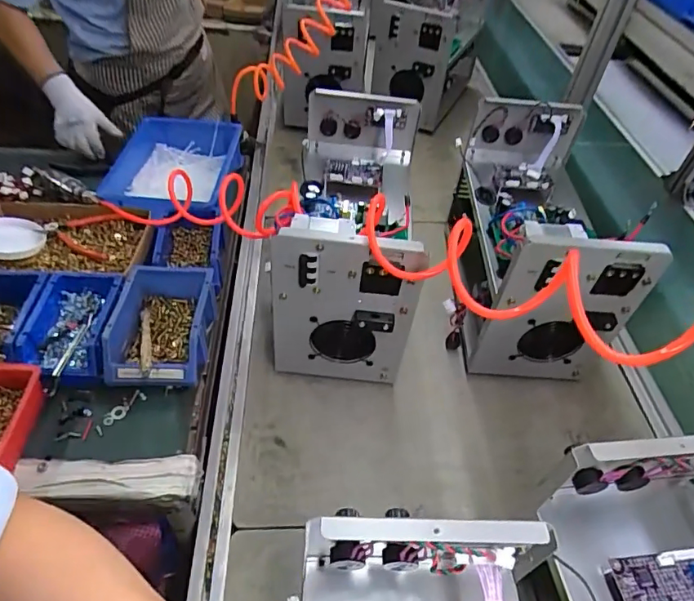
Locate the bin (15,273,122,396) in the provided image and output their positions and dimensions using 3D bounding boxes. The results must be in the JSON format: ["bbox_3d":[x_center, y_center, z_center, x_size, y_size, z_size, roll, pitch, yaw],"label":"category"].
[{"bbox_3d":[-0.390,0.047,0.706,0.113,0.067,0.180,0,48,-5],"label":"bin"}]

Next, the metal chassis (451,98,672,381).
[{"bbox_3d":[0.290,-0.100,0.787,0.192,0.269,0.376,5,48,-1],"label":"metal chassis"}]

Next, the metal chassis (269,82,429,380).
[{"bbox_3d":[0.007,-0.112,0.759,0.183,0.252,0.391,6,48,0],"label":"metal chassis"}]

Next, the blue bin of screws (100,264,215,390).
[{"bbox_3d":[-0.269,0.039,0.719,0.129,0.076,0.184,2,48,-4],"label":"blue bin of screws"}]

